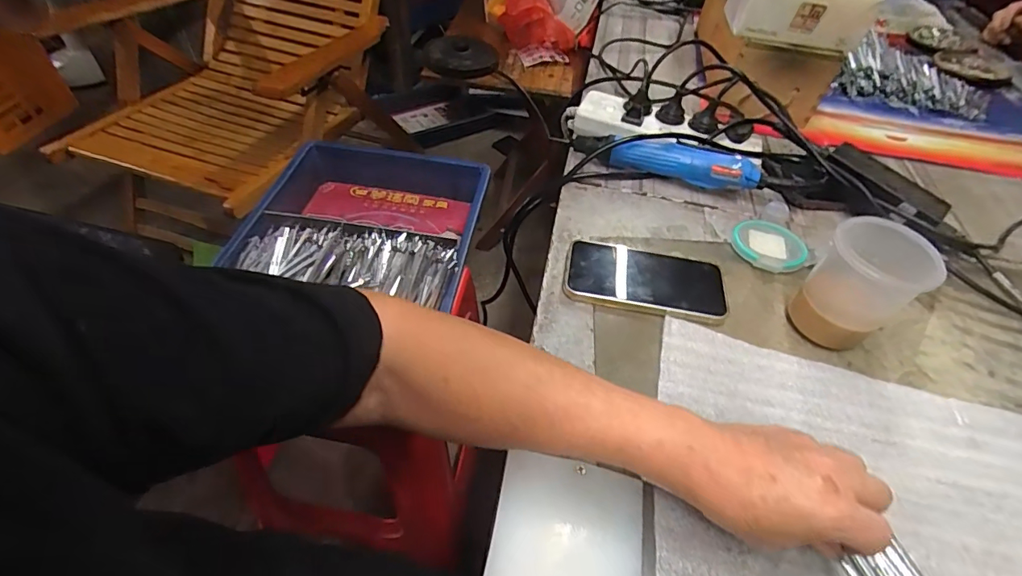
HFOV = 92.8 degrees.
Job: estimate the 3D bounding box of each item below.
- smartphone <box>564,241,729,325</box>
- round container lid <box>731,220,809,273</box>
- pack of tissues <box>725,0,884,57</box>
[{"bbox_3d":[0.126,-0.010,0.461,0.146,0.013,0.078,11,48,3],"label":"smartphone"},{"bbox_3d":[0.272,-0.047,0.511,0.070,0.017,0.074,4,48,-4],"label":"round container lid"},{"bbox_3d":[0.357,-0.354,0.598,0.162,0.086,0.072,9,48,3],"label":"pack of tissues"}]

